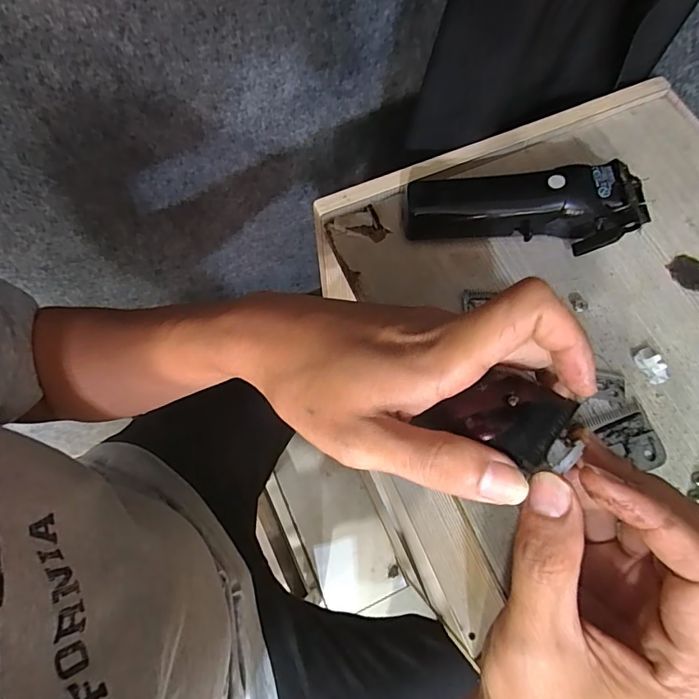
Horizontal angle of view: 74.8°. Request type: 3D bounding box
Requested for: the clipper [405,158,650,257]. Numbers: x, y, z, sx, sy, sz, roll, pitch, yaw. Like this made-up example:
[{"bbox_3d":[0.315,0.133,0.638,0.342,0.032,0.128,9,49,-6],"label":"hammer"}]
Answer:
[{"bbox_3d":[0.115,-0.089,0.302,0.151,0.041,0.048,-4,71,-3],"label":"clipper"}]

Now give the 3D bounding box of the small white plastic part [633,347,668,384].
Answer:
[{"bbox_3d":[0.190,0.010,0.288,0.013,0.009,0.023,-7,71,-4],"label":"small white plastic part"}]

